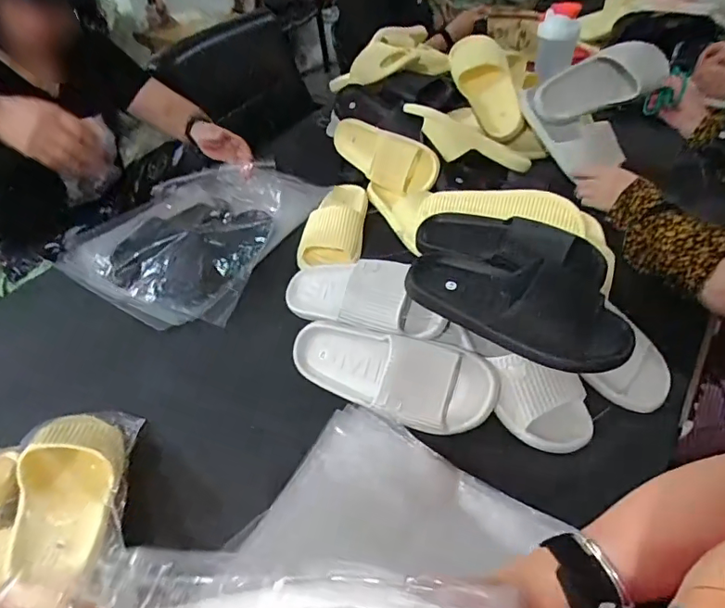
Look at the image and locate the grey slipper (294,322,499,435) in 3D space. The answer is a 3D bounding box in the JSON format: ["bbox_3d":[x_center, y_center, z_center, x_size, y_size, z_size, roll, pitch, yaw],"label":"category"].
[{"bbox_3d":[0.031,0.090,0.661,0.269,0.078,0.107,10,86,23],"label":"grey slipper"}]

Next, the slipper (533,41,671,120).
[{"bbox_3d":[0.471,-0.445,1.037,0.307,0.106,0.074,-19,9,-7],"label":"slipper"}]

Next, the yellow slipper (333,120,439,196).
[{"bbox_3d":[0.045,-0.294,1.028,0.075,0.101,0.249,-8,36,-47],"label":"yellow slipper"}]

